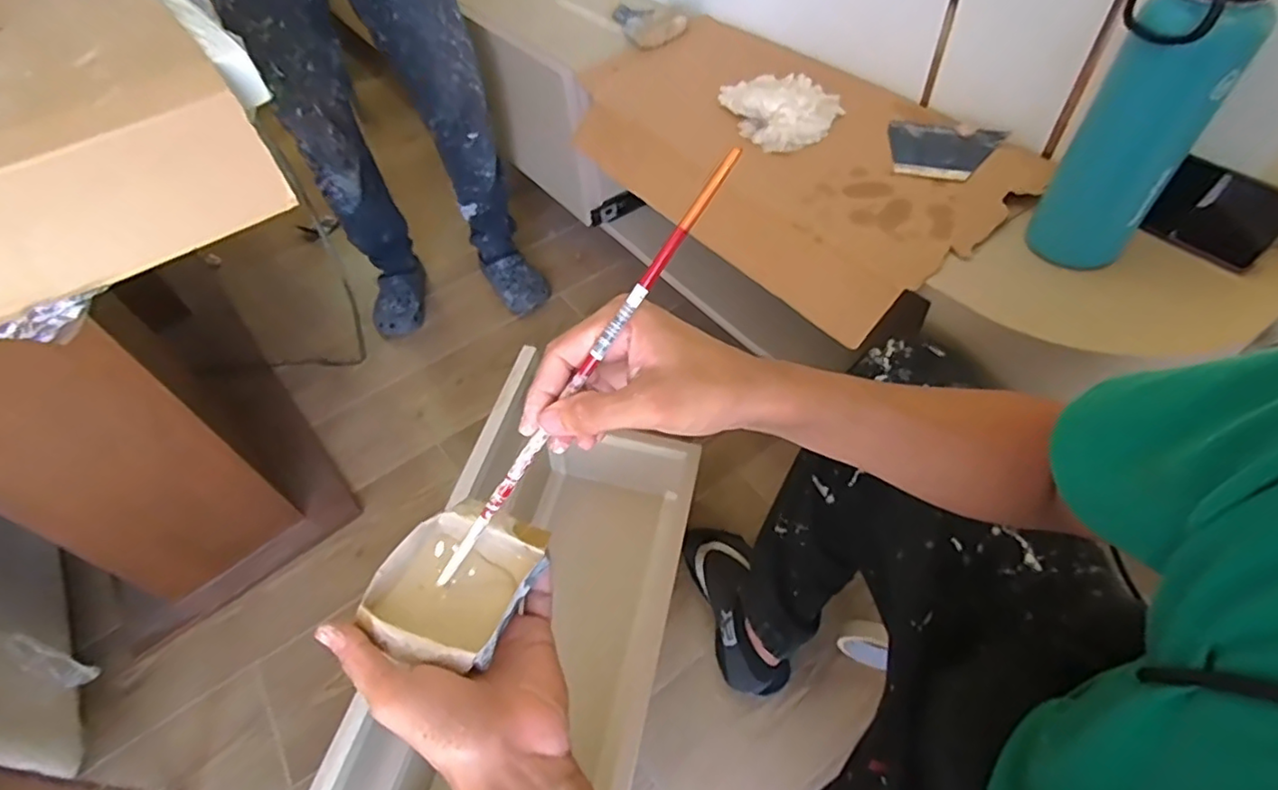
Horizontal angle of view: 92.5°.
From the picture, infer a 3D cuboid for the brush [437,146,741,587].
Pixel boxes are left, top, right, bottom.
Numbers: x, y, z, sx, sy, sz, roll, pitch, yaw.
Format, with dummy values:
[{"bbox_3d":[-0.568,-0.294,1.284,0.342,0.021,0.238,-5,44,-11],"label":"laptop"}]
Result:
[{"bbox_3d":[-0.036,-0.001,0.332,0.008,0.010,0.293,46,108,33],"label":"brush"}]

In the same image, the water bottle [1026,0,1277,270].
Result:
[{"bbox_3d":[0.435,-0.242,0.535,0.077,0.263,0.073,-7,51,-1],"label":"water bottle"}]

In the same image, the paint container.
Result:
[{"bbox_3d":[-0.111,0.114,0.376,0.082,0.031,0.096,18,55,18],"label":"paint container"}]

